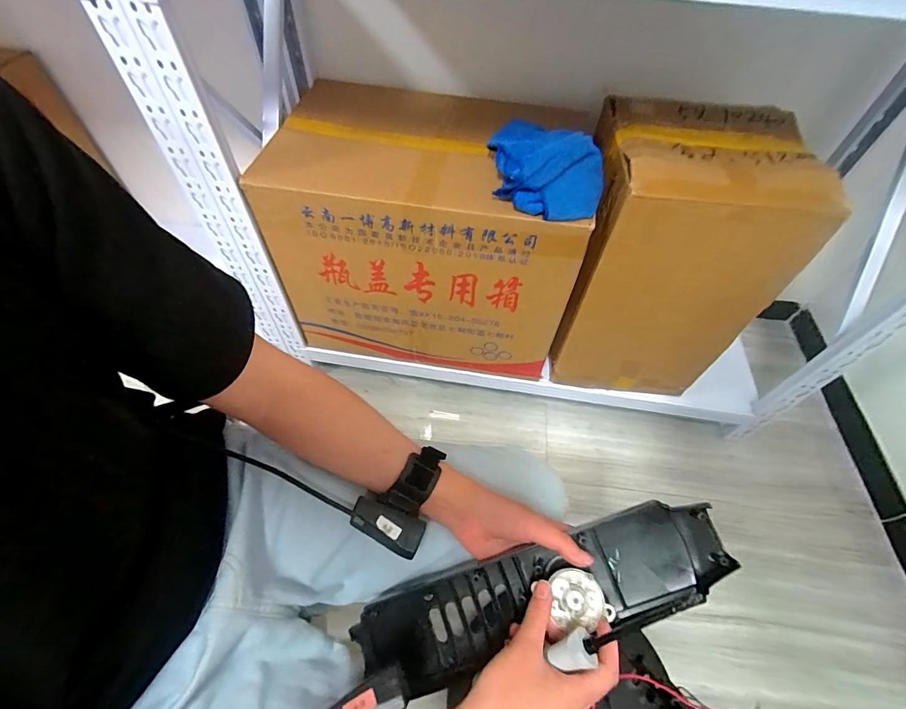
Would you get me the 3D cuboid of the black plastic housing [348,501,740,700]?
[{"bbox_3d":[0.082,0.233,0.402,0.351,0.045,0.092,-21,55,7],"label":"black plastic housing"}]

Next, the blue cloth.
[{"bbox_3d":[0.149,-0.312,0.690,0.193,0.086,0.186,12,53,5],"label":"blue cloth"}]

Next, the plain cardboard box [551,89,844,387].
[{"bbox_3d":[0.414,-0.178,0.866,0.316,0.530,0.258,7,53,1],"label":"plain cardboard box"}]

